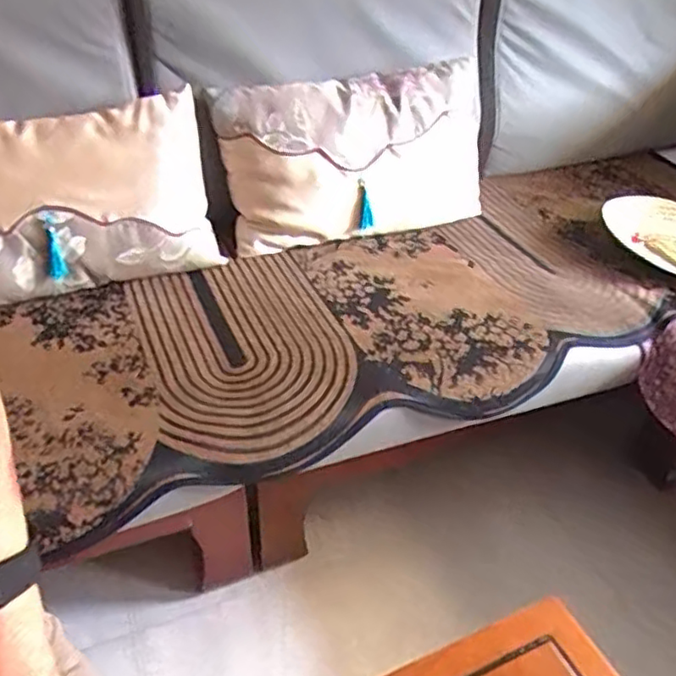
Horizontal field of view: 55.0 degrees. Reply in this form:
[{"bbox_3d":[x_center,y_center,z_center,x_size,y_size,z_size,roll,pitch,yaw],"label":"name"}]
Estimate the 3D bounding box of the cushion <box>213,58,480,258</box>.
[{"bbox_3d":[0.049,-0.344,1.228,0.527,0.297,0.119,-13,15,-11],"label":"cushion"}]

